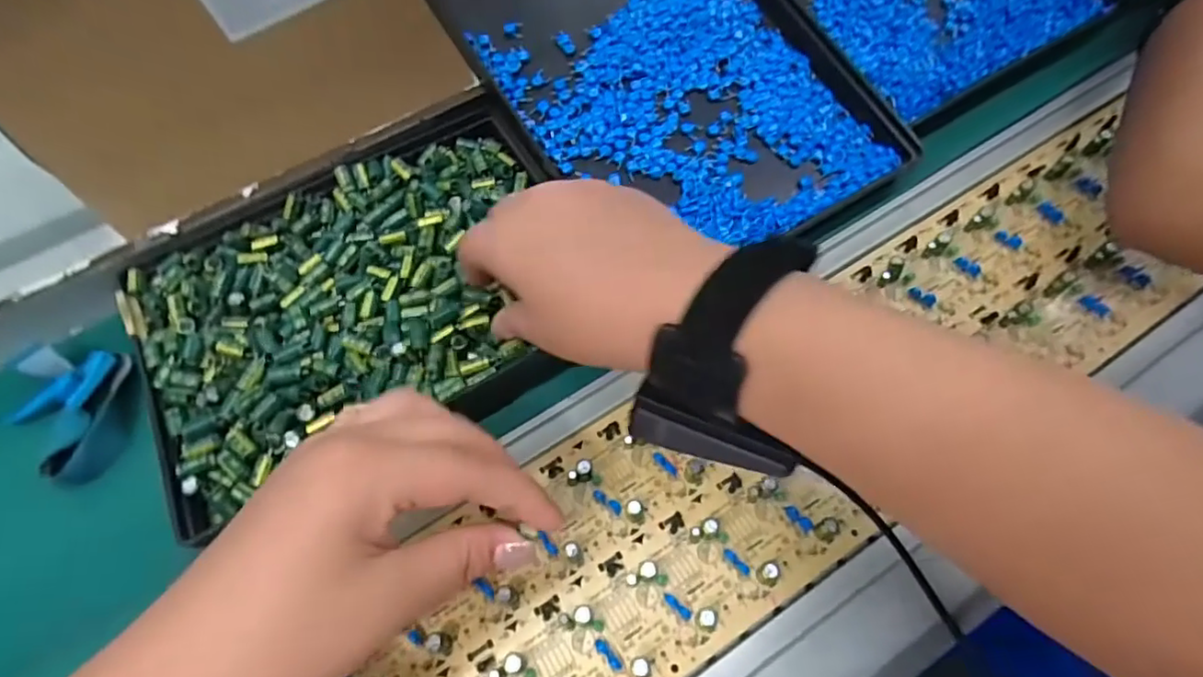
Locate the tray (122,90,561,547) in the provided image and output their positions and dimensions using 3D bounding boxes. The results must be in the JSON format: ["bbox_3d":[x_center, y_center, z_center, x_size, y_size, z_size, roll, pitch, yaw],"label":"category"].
[{"bbox_3d":[-0.121,-0.028,0.322,0.221,0.023,0.176,-28,65,-12],"label":"tray"}]

